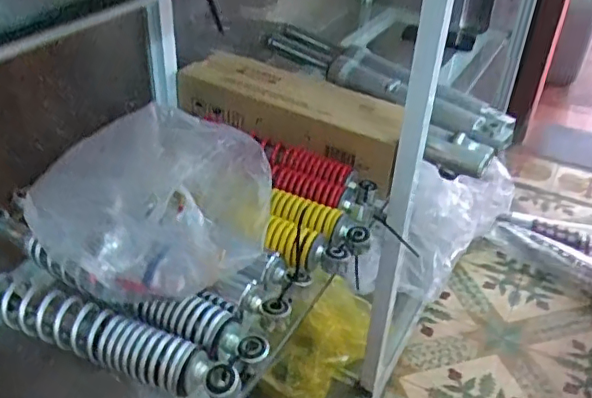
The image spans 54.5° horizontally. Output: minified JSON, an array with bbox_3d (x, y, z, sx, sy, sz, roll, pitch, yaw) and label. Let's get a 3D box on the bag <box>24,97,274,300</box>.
[{"bbox_3d":[-0.120,-0.004,0.549,0.151,0.119,0.207,20,38,23],"label":"bag"}]

